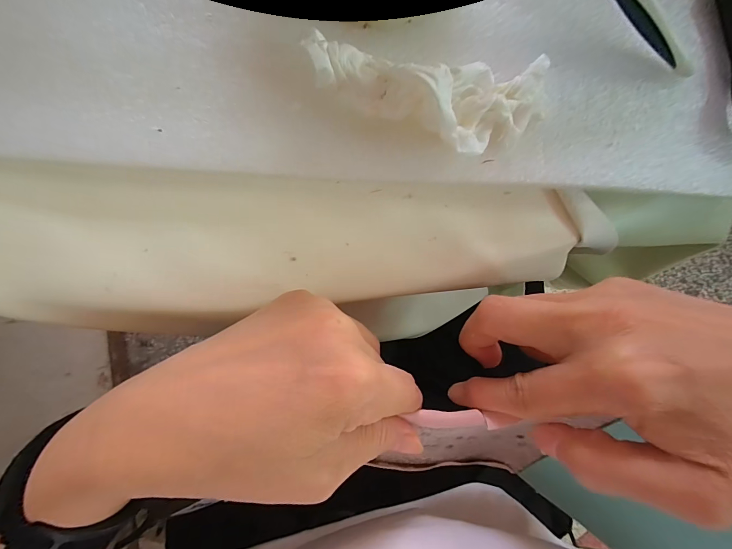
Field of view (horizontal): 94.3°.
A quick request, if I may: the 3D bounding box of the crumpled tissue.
[{"bbox_3d":[0.035,-0.079,0.152,0.117,0.032,0.050,-3,89,-9],"label":"crumpled tissue"}]

